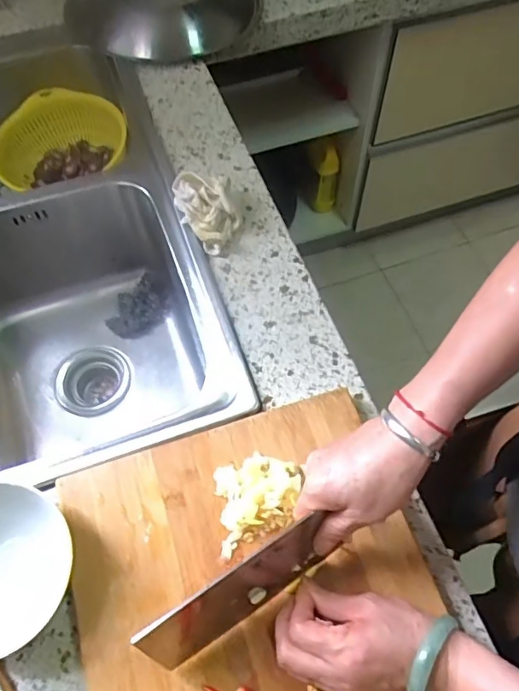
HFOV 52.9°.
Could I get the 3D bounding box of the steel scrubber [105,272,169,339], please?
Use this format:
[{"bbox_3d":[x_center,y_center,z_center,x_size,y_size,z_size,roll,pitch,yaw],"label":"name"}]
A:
[{"bbox_3d":[-0.189,-0.060,0.829,0.075,0.044,0.107,34,68,17],"label":"steel scrubber"}]

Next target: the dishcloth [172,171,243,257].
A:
[{"bbox_3d":[-0.062,-0.172,0.645,0.075,0.042,0.119,-18,63,-8],"label":"dishcloth"}]

